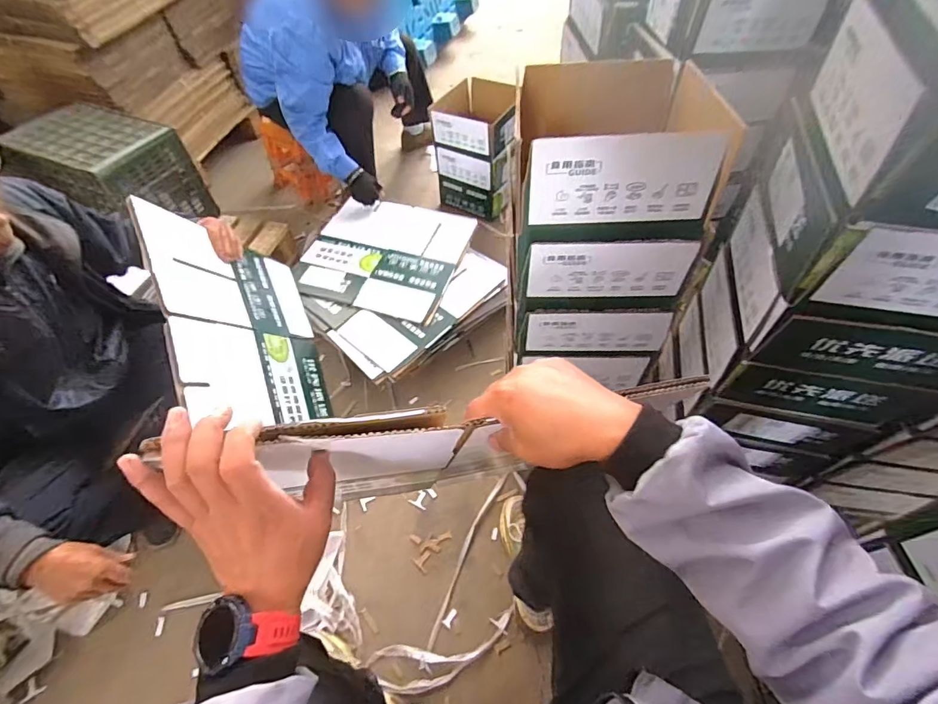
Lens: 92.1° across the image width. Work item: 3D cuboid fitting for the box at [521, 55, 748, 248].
[{"bbox_3d":[0.205,-0.312,0.636,0.243,0.120,0.274,3,55,2],"label":"box"}]

